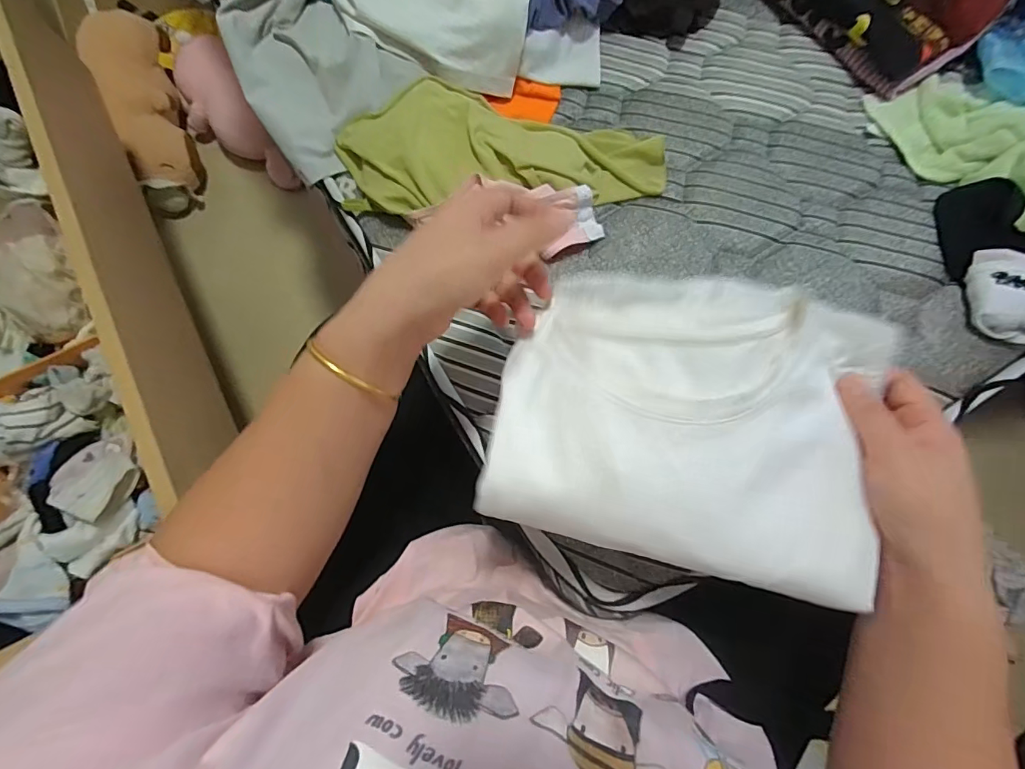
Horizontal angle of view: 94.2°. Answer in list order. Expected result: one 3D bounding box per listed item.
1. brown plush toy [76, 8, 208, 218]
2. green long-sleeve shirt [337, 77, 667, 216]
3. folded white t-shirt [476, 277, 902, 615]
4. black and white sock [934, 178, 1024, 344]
[{"bbox_3d":[-0.746,-0.554,0.994,0.117,0.199,0.369,-7,111,-4],"label":"brown plush toy"},{"bbox_3d":[-0.012,-0.255,0.505,0.334,0.040,0.142,-9,74,-4],"label":"green long-sleeve shirt"},{"bbox_3d":[0.119,0.015,0.315,0.250,0.038,0.200,12,73,2],"label":"folded white t-shirt"},{"bbox_3d":[0.503,-0.122,0.472,0.107,0.043,0.169,2,73,-1],"label":"black and white sock"}]

